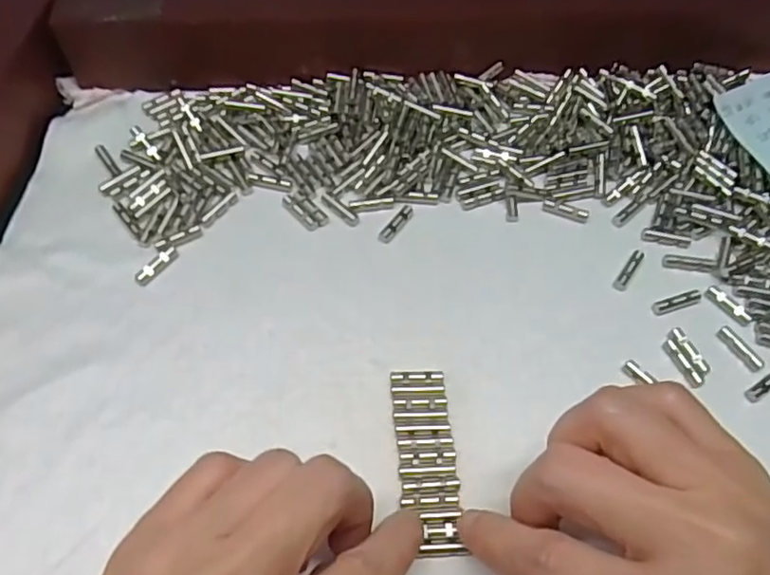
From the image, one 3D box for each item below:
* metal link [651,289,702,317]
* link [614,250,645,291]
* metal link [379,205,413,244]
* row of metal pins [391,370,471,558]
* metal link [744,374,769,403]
[{"bbox_3d":[0.120,0.005,0.255,0.022,0.004,0.006,-17,63,-11],"label":"metal link"},{"bbox_3d":[0.103,-0.008,0.263,0.006,0.004,0.021,32,64,15],"label":"link"},{"bbox_3d":[0.005,-0.028,0.272,0.006,0.004,0.021,35,65,16],"label":"metal link"},{"bbox_3d":[0.015,0.060,0.221,0.020,0.004,0.064,-5,60,-5],"label":"row of metal pins"},{"bbox_3d":[0.148,0.036,0.240,0.022,0.005,0.005,-28,66,-17],"label":"metal link"}]

